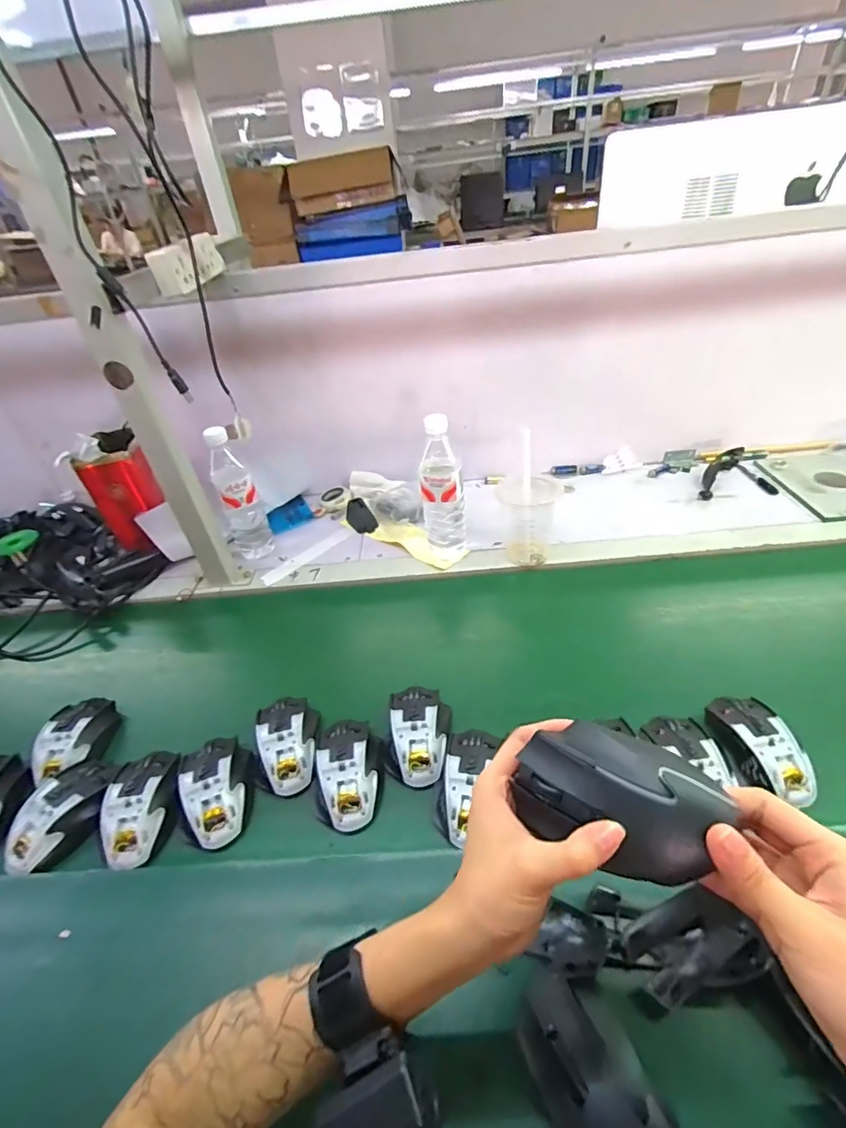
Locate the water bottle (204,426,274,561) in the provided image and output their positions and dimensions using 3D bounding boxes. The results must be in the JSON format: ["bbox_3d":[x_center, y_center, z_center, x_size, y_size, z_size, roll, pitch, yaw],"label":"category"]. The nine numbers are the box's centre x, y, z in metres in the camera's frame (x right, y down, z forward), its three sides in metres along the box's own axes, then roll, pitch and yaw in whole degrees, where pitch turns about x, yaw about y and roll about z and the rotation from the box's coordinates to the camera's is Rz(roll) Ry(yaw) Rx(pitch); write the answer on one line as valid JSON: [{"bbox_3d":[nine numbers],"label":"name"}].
[{"bbox_3d":[-0.310,-0.104,0.812,0.073,0.224,0.071,-23,42,-18],"label":"water bottle"}]

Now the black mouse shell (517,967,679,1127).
[{"bbox_3d":[0.112,0.345,0.317,0.059,0.033,0.124,-31,45,-26],"label":"black mouse shell"}]

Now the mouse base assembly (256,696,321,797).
[{"bbox_3d":[-0.154,0.199,0.558,0.067,0.032,0.114,-10,39,-3],"label":"mouse base assembly"}]

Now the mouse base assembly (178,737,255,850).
[{"bbox_3d":[-0.219,0.237,0.522,0.070,0.035,0.113,-19,41,-15],"label":"mouse base assembly"}]

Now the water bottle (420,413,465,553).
[{"bbox_3d":[0.030,-0.110,0.747,0.064,0.217,0.064,-3,39,5],"label":"water bottle"}]

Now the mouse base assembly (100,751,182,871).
[{"bbox_3d":[-0.295,0.252,0.517,0.081,0.034,0.114,-16,40,-11],"label":"mouse base assembly"}]

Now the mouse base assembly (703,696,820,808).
[{"bbox_3d":[0.339,0.182,0.492,0.065,0.031,0.107,-8,39,-1],"label":"mouse base assembly"}]

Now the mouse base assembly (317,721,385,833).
[{"bbox_3d":[-0.079,0.220,0.520,0.064,0.033,0.107,-2,40,6],"label":"mouse base assembly"}]

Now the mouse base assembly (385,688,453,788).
[{"bbox_3d":[-0.006,0.189,0.547,0.070,0.034,0.107,1,40,10],"label":"mouse base assembly"}]

